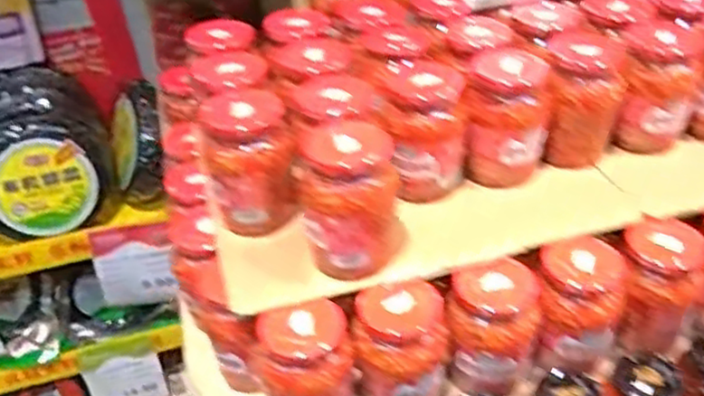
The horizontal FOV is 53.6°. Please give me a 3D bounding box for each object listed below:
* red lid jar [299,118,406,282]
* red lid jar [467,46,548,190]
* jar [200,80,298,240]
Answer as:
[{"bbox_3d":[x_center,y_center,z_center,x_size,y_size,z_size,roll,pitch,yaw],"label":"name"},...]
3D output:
[{"bbox_3d":[0.002,0.004,0.581,0.076,0.117,0.068,1,37,8],"label":"red lid jar"},{"bbox_3d":[0.150,-0.074,0.673,0.071,0.120,0.060,5,38,14],"label":"red lid jar"},{"bbox_3d":[-0.096,-0.036,0.642,0.080,0.118,0.082,-13,38,-10],"label":"jar"}]

